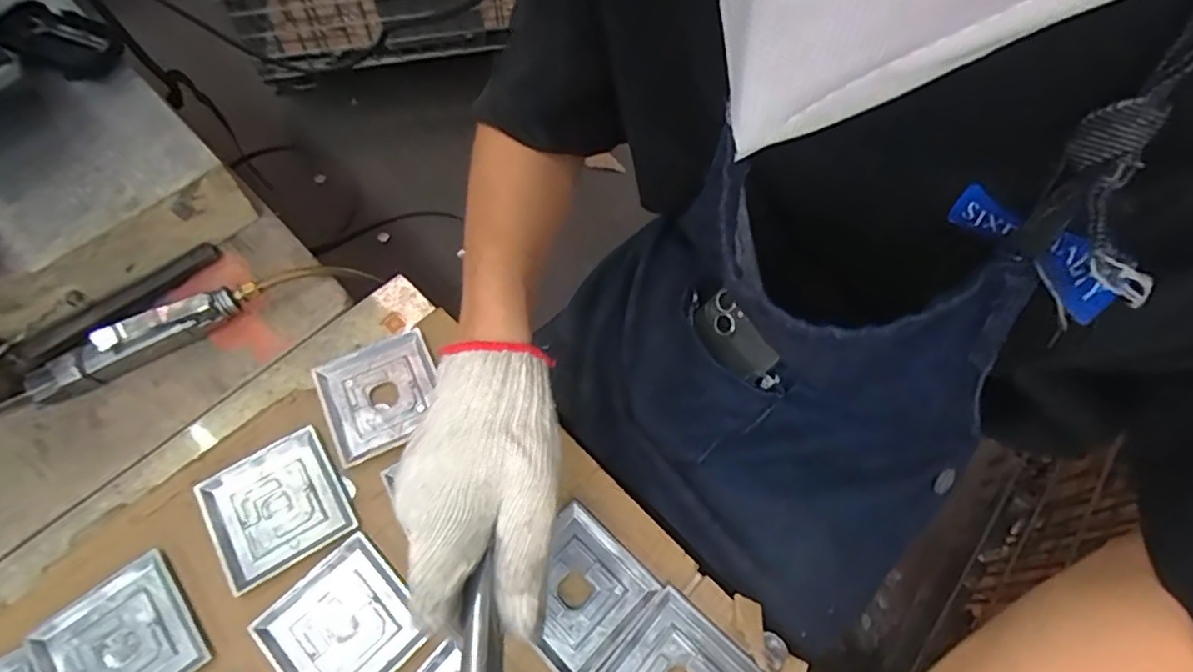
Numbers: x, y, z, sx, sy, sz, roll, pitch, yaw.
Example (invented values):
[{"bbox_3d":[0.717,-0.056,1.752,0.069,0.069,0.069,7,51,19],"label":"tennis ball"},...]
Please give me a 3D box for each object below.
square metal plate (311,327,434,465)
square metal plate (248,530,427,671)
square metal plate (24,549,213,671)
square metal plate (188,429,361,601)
[{"bbox_3d":[-0.173,0.046,0.506,0.089,0.011,0.091,-24,66,-13],"label":"square metal plate"},{"bbox_3d":[-0.174,0.200,0.429,0.092,0.005,0.090,-41,71,-19],"label":"square metal plate"},{"bbox_3d":[-0.321,0.208,0.419,0.095,0.007,0.089,-35,69,-17],"label":"square metal plate"},{"bbox_3d":[-0.237,0.126,0.462,0.091,0.010,0.088,-28,67,-14],"label":"square metal plate"}]

